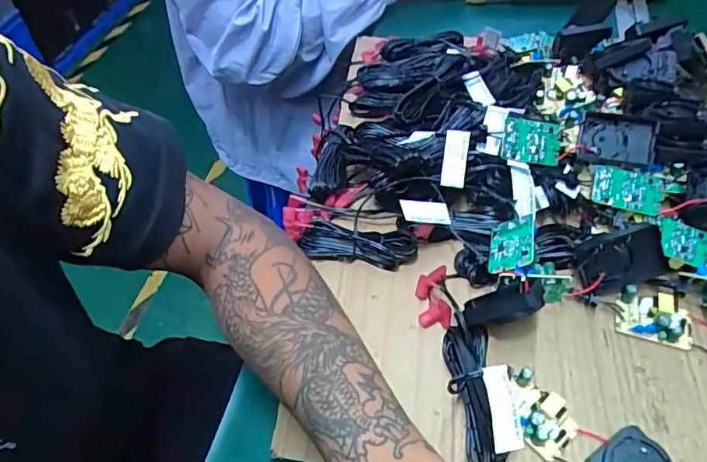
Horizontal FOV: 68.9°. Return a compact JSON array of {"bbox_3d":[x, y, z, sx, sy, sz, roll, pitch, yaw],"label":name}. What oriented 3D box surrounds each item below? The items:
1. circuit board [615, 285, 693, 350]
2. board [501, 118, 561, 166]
[{"bbox_3d":[0.222,0.064,0.381,0.051,0.018,0.036,12,53,12],"label":"circuit board"},{"bbox_3d":[0.151,-0.075,0.437,0.051,0.007,0.036,7,94,-13],"label":"board"}]

